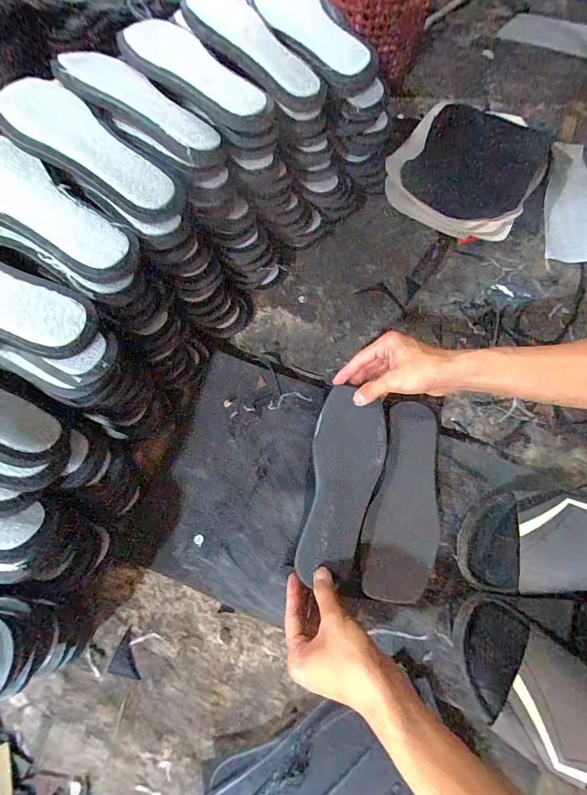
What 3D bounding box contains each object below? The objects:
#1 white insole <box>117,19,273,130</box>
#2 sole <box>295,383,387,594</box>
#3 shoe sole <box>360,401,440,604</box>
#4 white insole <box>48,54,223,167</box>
[{"bbox_3d":[-0.117,-0.373,0.422,0.079,0.019,0.221,-41,74,-14],"label":"white insole"},{"bbox_3d":[0.060,0.099,0.448,0.082,0.016,0.220,12,76,4],"label":"sole"},{"bbox_3d":[0.141,0.121,0.459,0.087,0.012,0.231,18,74,-4],"label":"shoe sole"},{"bbox_3d":[-0.172,-0.313,0.397,0.215,0.023,0.074,41,75,15],"label":"white insole"}]

